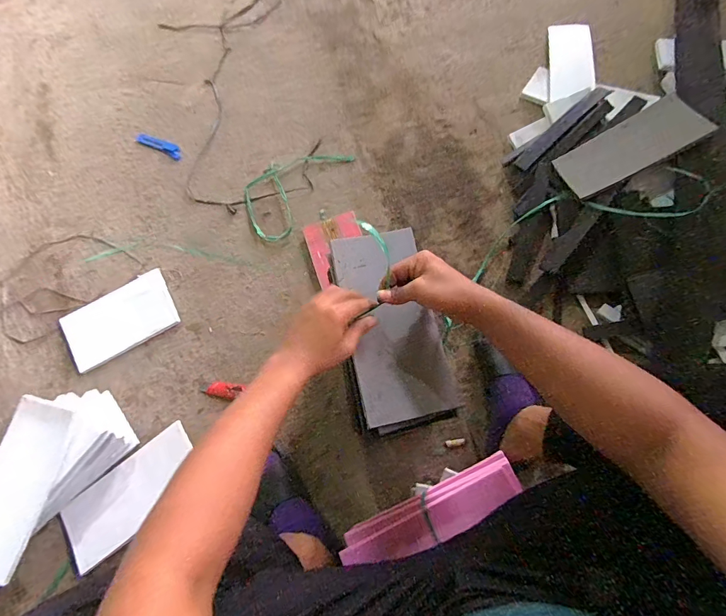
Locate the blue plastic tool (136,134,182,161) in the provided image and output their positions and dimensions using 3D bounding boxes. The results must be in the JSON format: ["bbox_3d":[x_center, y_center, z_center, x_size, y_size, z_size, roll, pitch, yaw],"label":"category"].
[{"bbox_3d":[-0.523,-0.419,1.006,0.139,0.020,0.031,27,79,7],"label":"blue plastic tool"}]

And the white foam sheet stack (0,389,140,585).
[{"bbox_3d":[-0.589,0.309,0.745,0.177,0.152,0.296,31,80,7],"label":"white foam sheet stack"}]

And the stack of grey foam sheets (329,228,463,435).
[{"bbox_3d":[0.039,0.029,0.582,0.142,0.049,0.286,-14,77,-2],"label":"stack of grey foam sheets"}]

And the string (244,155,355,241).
[{"bbox_3d":[-0.175,-0.299,0.943,0.161,0.012,0.290,36,80,8],"label":"string"}]

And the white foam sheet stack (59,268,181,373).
[{"bbox_3d":[-0.536,0.024,0.871,0.236,0.009,0.141,-28,78,-5],"label":"white foam sheet stack"}]

